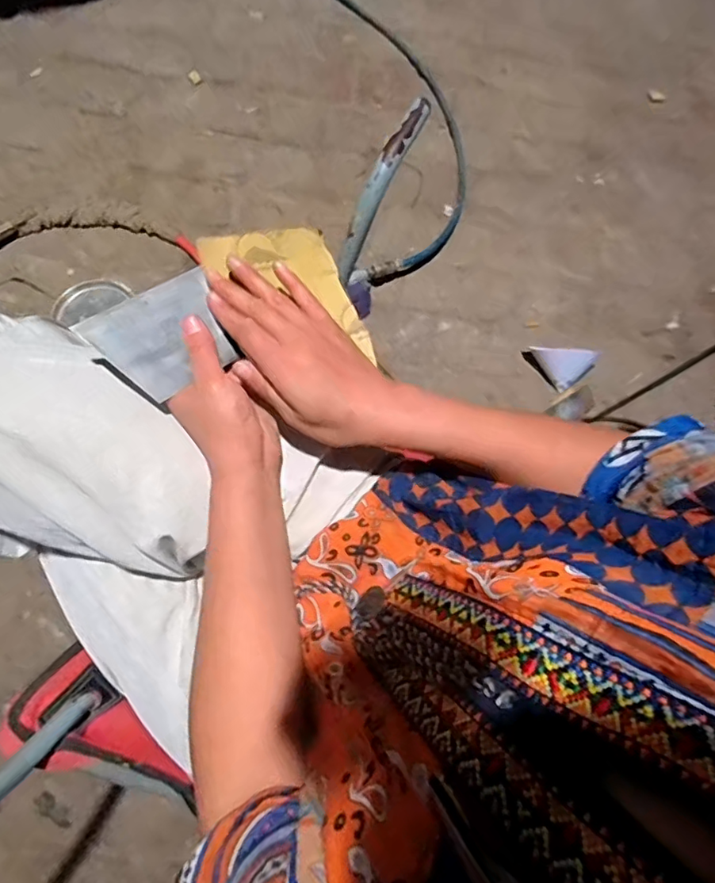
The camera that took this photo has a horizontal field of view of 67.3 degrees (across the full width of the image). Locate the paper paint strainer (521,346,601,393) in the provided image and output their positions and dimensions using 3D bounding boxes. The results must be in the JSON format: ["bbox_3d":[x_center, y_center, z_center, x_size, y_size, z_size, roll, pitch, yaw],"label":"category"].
[{"bbox_3d":[0.394,-0.165,1.032,0.108,0.035,0.107,-39,78,-13],"label":"paper paint strainer"}]

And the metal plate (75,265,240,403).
[{"bbox_3d":[-0.140,-0.078,0.399,0.099,0.007,0.074,-38,99,-28],"label":"metal plate"}]

